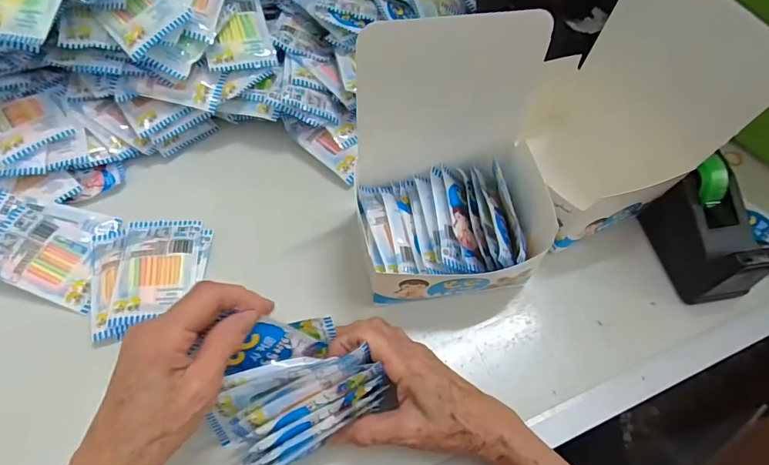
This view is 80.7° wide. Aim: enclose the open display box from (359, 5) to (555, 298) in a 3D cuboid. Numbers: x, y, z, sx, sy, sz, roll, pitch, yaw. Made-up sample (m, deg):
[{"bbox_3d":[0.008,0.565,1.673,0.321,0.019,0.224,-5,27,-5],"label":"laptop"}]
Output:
[{"bbox_3d":[0.056,-0.039,0.356,0.142,0.187,0.134,-7,60,-7],"label":"open display box"}]

